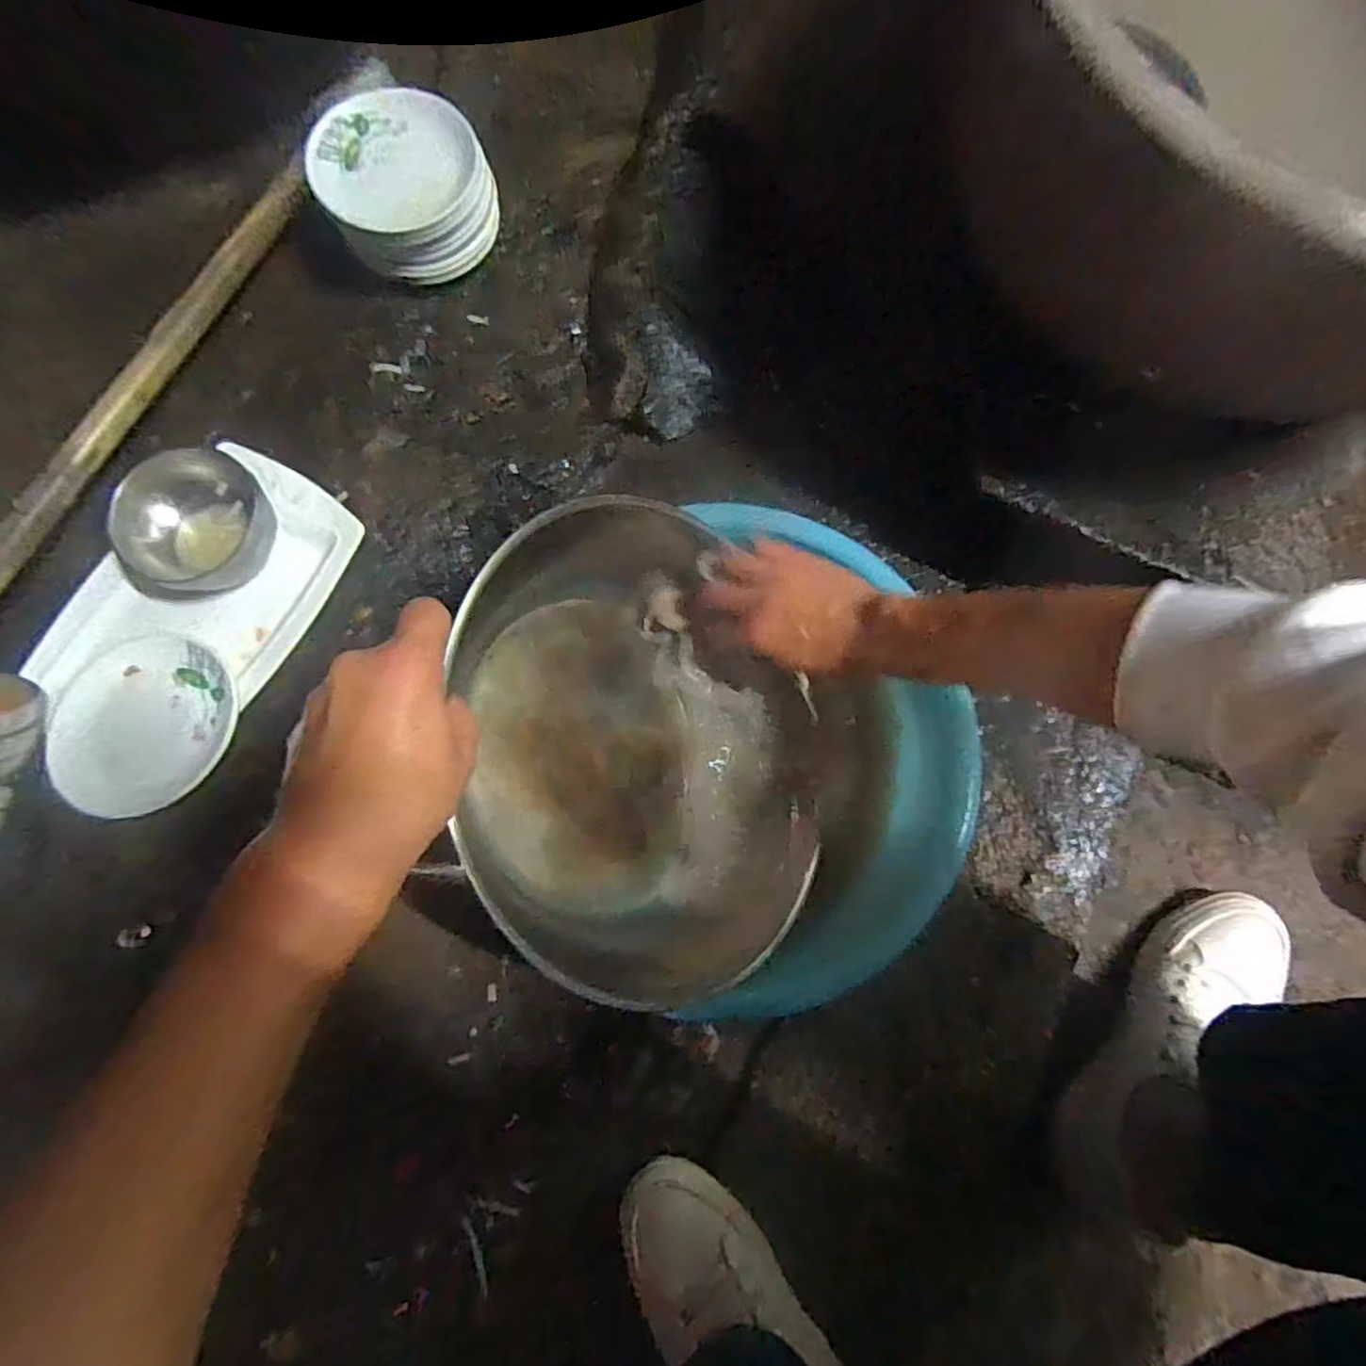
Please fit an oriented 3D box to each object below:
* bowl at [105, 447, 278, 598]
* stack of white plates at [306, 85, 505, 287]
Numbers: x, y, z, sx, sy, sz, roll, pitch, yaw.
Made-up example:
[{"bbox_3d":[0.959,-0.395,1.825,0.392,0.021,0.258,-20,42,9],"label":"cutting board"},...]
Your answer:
[{"bbox_3d":[-0.412,-0.132,0.550,0.131,0.050,0.103,-37,80,-9],"label":"bowl"},{"bbox_3d":[-0.253,-0.452,0.604,0.151,0.075,0.130,-36,80,-9],"label":"stack of white plates"}]

